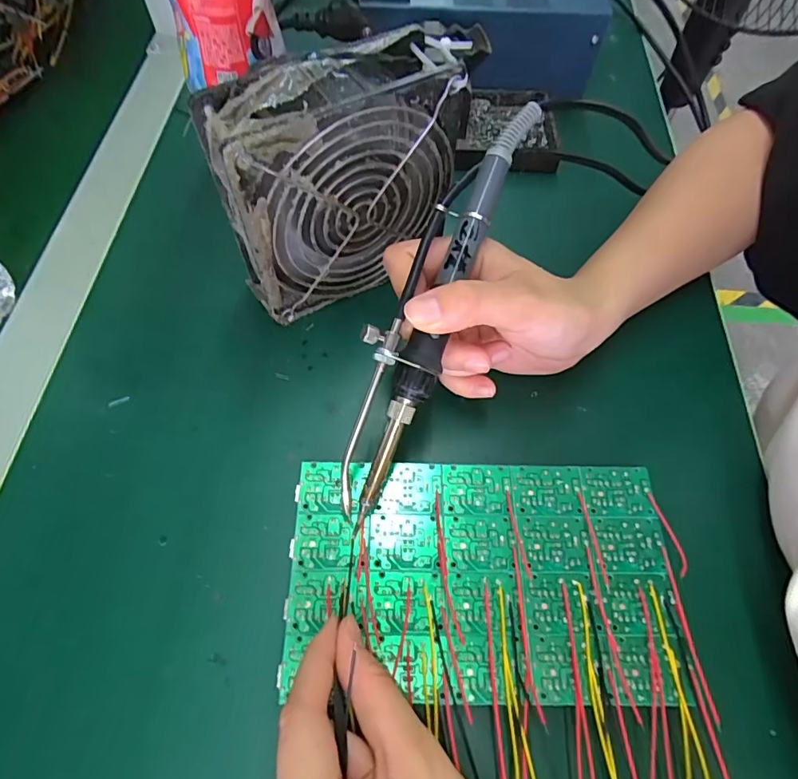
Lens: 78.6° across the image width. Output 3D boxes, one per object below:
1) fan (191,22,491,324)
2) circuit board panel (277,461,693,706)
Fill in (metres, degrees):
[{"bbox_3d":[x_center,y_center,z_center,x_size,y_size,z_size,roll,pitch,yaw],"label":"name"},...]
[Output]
[{"bbox_3d":[-0.029,-0.105,0.264,0.126,0.124,0.042,-28,67,-16],"label":"fan"},{"bbox_3d":[0.037,0.086,0.229,0.170,0.016,0.100,1,63,-2],"label":"circuit board panel"}]

